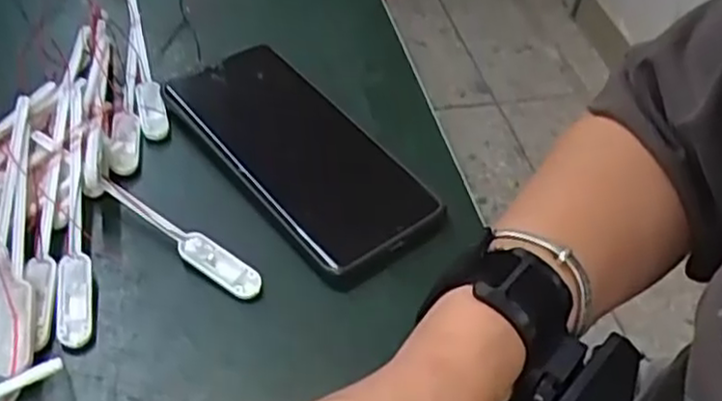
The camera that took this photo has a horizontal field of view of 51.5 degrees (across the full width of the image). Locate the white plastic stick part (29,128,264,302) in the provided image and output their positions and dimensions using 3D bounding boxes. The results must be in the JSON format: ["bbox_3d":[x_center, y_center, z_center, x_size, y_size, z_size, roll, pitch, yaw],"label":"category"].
[{"bbox_3d":[-0.107,0.004,0.365,0.144,0.013,0.014,29,50,19],"label":"white plastic stick part"}]

